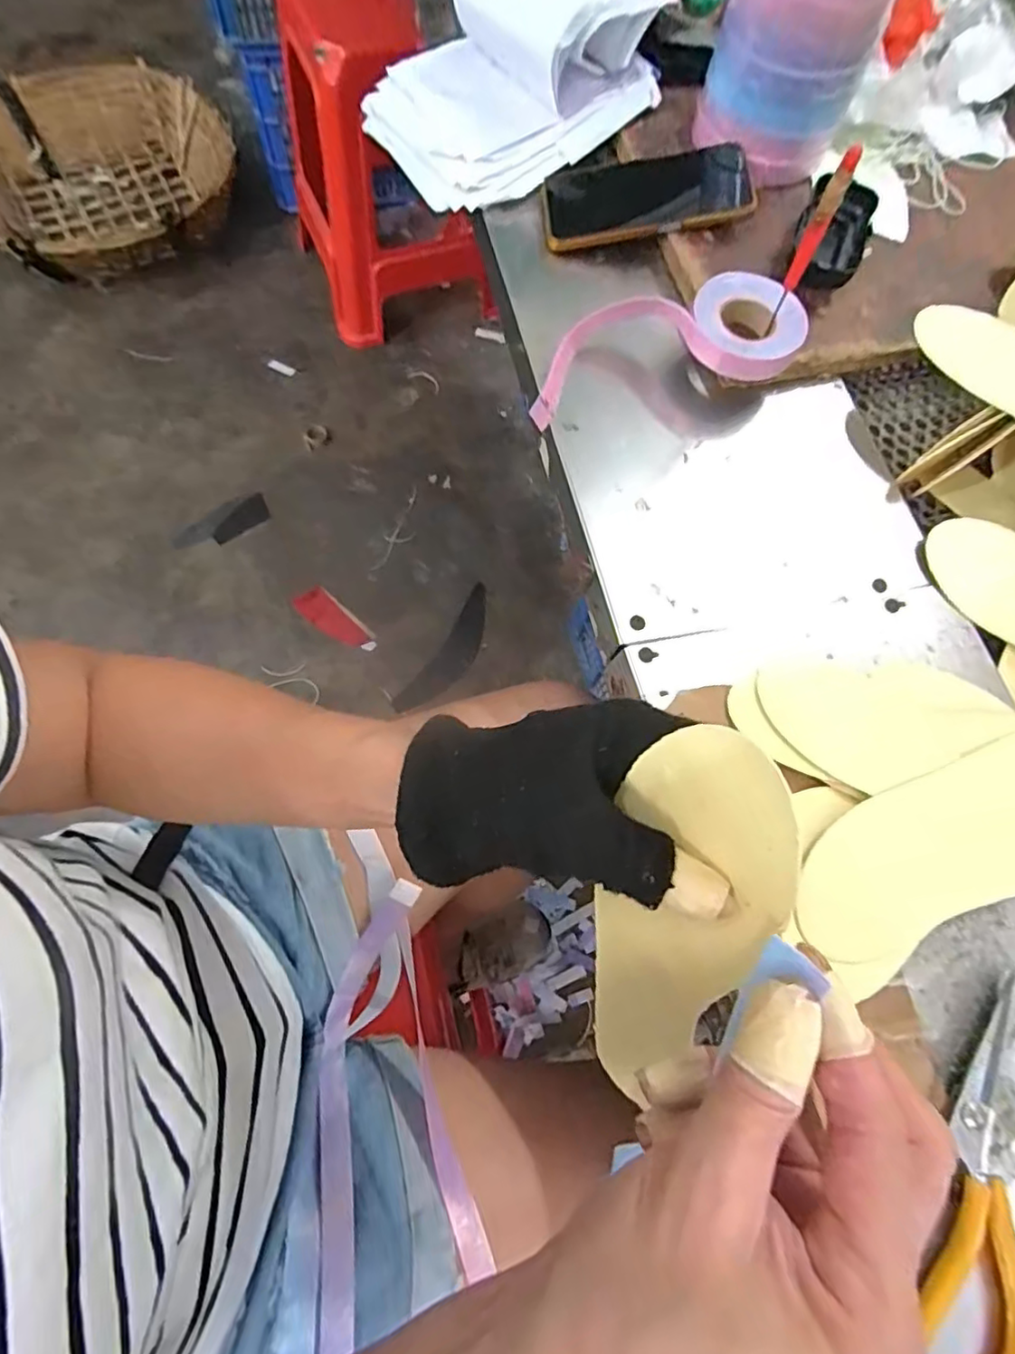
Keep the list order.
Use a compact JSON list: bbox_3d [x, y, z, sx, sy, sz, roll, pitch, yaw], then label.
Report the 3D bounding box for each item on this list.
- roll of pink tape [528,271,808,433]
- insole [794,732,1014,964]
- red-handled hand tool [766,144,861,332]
[{"bbox_3d":[0.109,-0.241,0.430,0.193,0.042,0.079,-9,72,-8],"label":"roll of pink tape"},{"bbox_3d":[0.248,0.092,0.333,0.195,0.010,0.073,-22,73,-7],"label":"insole"},{"bbox_3d":[0.192,-0.274,0.390,0.011,0.117,0.015,31,71,6],"label":"red-handled hand tool"}]

